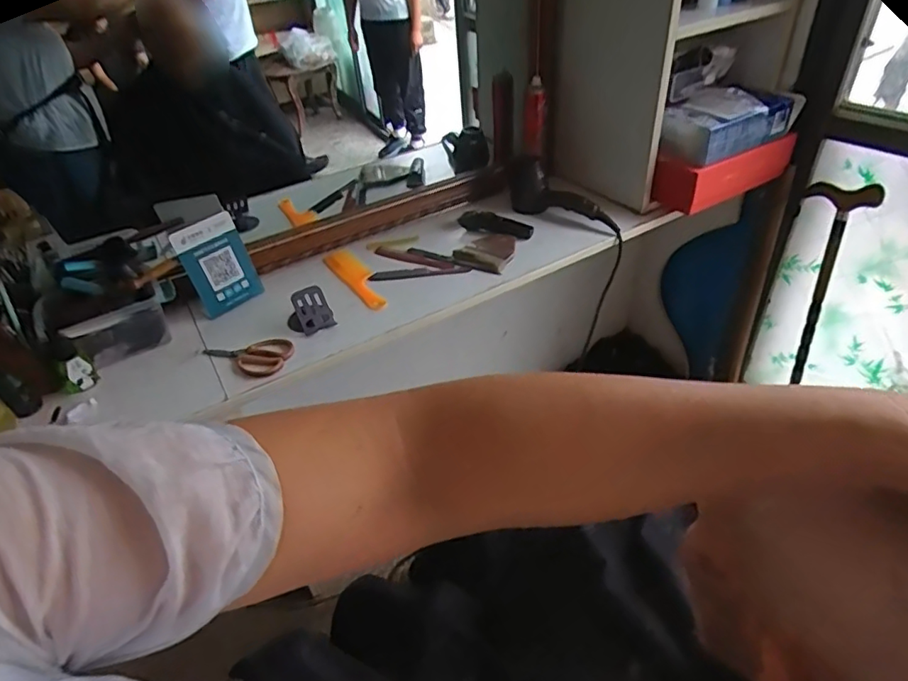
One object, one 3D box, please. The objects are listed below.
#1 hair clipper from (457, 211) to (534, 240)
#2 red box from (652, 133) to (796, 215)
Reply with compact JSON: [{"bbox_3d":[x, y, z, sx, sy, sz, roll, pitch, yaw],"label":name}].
[{"bbox_3d":[0.093,-0.261,1.274,0.177,0.031,0.051,16,44,24],"label":"hair clipper"},{"bbox_3d":[0.601,-0.378,1.261,0.314,0.105,0.105,-24,43,-21],"label":"red box"}]

